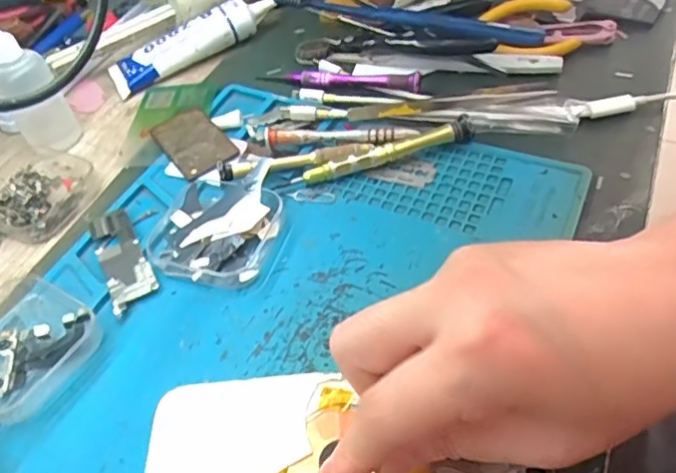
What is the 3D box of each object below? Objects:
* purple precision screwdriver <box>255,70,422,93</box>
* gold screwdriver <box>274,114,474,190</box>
[{"bbox_3d":[-0.002,-0.111,0.417,0.118,0.012,0.013,12,52,17],"label":"purple precision screwdriver"},{"bbox_3d":[0.022,-0.049,0.356,0.116,0.017,0.014,-16,49,-7],"label":"gold screwdriver"}]

